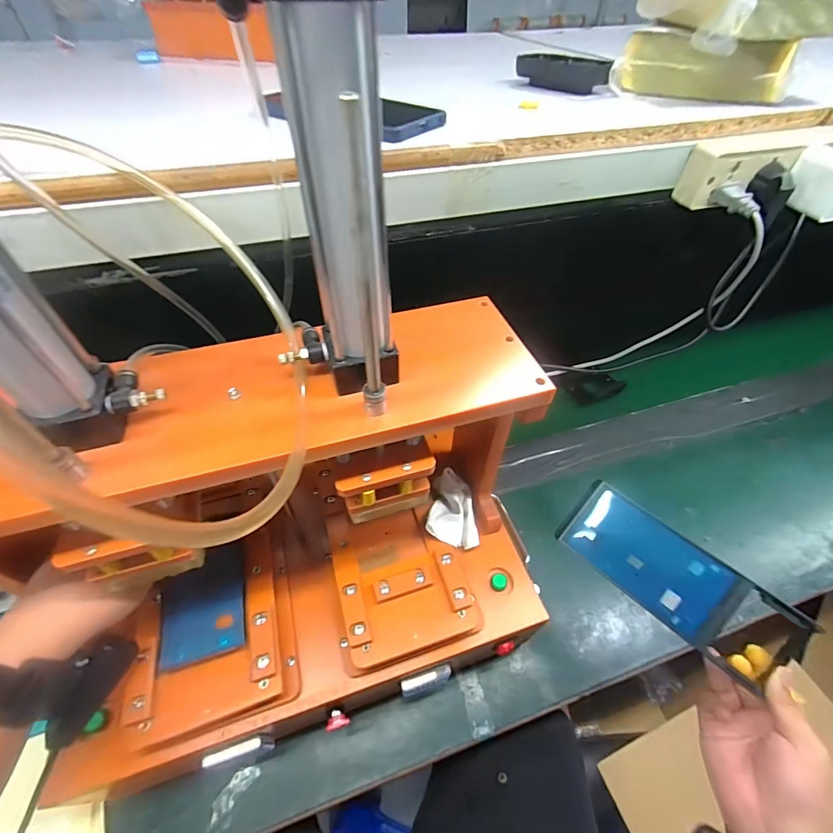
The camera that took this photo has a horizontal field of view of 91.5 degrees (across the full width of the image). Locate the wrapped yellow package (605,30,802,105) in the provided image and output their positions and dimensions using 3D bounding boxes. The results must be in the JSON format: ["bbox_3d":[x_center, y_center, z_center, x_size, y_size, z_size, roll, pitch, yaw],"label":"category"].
[{"bbox_3d":[0.298,-0.362,0.428,0.162,0.054,0.065,26,53,21],"label":"wrapped yellow package"}]

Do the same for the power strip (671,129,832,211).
[{"bbox_3d":[0.346,-0.251,0.408,0.173,0.048,0.034,-16,50,-14],"label":"power strip"}]

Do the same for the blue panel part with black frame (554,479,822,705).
[{"bbox_3d":[0.233,0.145,0.372,0.192,0.015,0.077,38,91,29],"label":"blue panel part with black frame"}]

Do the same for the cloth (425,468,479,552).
[{"bbox_3d":[0.039,0.104,0.449,0.057,0.037,0.080,-1,48,-1],"label":"cloth"}]

